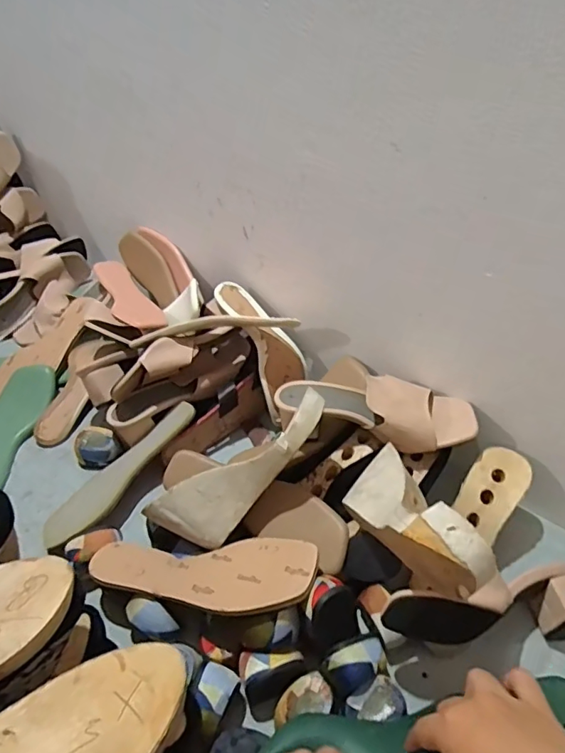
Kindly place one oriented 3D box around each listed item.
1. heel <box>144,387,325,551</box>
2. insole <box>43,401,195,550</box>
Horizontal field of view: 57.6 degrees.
[{"bbox_3d":[-0.038,0.104,0.576,0.226,0.072,0.078,-40,51,-5],"label":"heel"},{"bbox_3d":[-0.213,0.122,0.676,0.080,0.016,0.236,17,59,45],"label":"insole"}]

